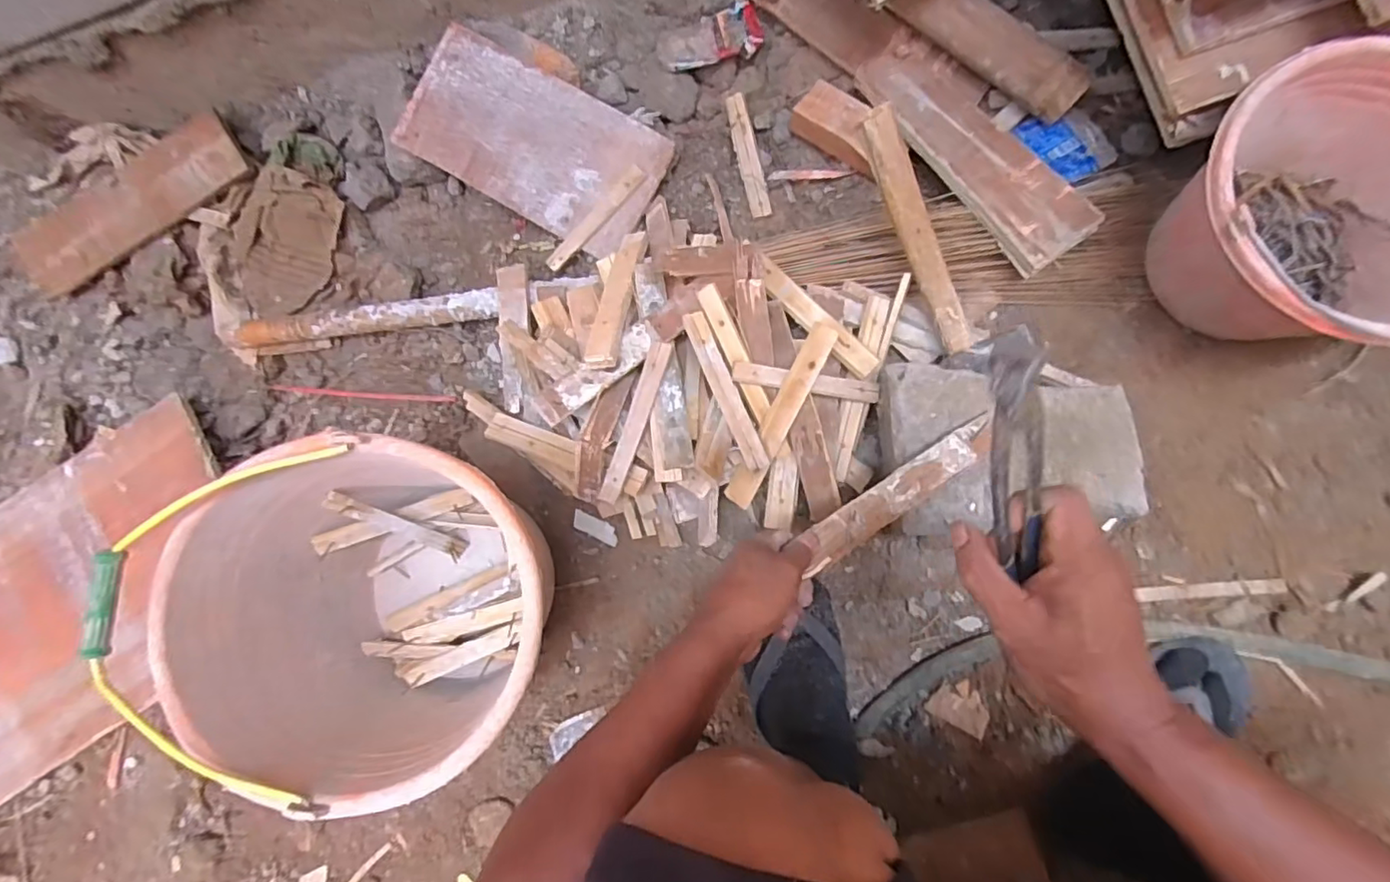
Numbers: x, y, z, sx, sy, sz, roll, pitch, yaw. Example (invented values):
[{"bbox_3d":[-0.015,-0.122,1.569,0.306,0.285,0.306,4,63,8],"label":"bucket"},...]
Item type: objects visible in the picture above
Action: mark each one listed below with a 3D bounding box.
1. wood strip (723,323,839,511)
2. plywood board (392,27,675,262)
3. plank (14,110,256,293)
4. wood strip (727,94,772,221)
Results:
[{"bbox_3d":[0.086,-0.024,0.589,0.028,0.010,0.194,28,99,7],"label":"wood strip"},{"bbox_3d":[-0.195,-0.361,0.712,0.301,0.019,0.158,30,95,-4],"label":"plywood board"},{"bbox_3d":[-0.743,-0.304,0.769,0.346,0.025,0.126,-32,79,4],"label":"plank"},{"bbox_3d":[0.065,-0.343,0.716,0.026,0.010,0.157,-14,81,8],"label":"wood strip"}]

